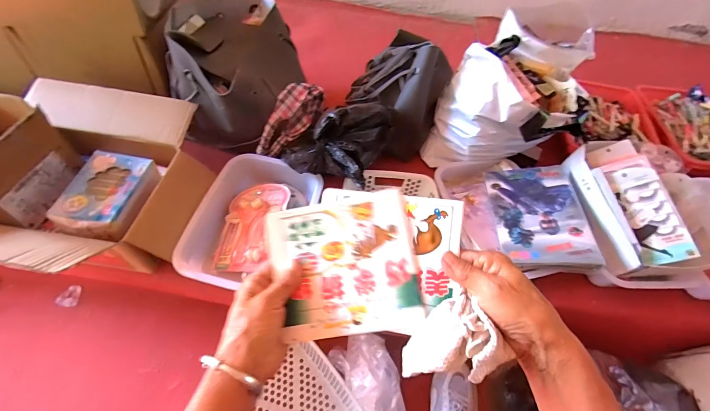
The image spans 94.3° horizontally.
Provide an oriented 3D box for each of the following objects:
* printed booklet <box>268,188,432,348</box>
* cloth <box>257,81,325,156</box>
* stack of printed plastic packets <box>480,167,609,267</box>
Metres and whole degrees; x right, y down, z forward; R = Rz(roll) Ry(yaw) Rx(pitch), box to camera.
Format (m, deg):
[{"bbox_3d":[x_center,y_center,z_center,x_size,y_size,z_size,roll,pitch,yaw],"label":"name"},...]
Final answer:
[{"bbox_3d":[-0.011,0.059,0.329,0.138,0.009,0.126,-12,80,8],"label":"printed booklet"},{"bbox_3d":[-0.141,-0.200,0.737,0.065,0.092,0.206,32,72,17],"label":"cloth"},{"bbox_3d":[0.367,0.010,0.664,0.160,0.048,0.241,5,54,-2],"label":"stack of printed plastic packets"}]

